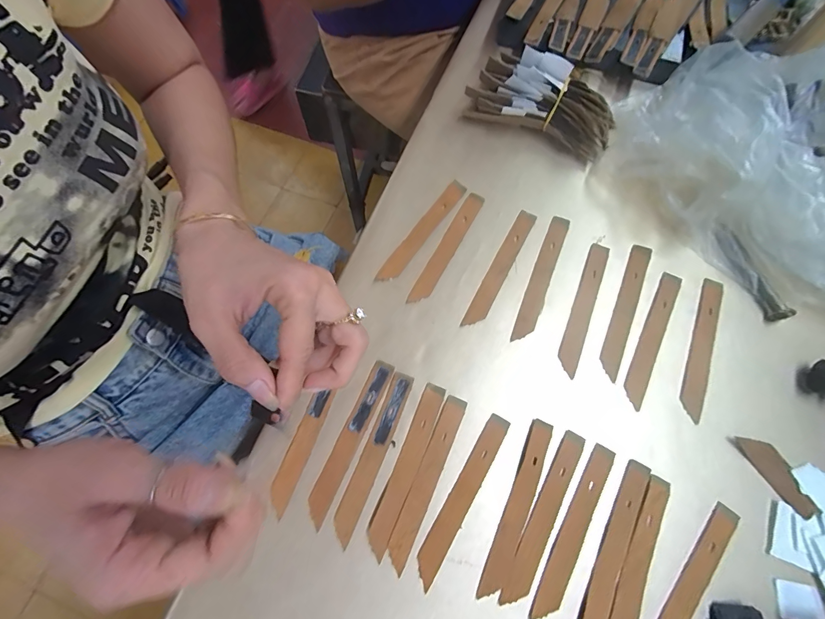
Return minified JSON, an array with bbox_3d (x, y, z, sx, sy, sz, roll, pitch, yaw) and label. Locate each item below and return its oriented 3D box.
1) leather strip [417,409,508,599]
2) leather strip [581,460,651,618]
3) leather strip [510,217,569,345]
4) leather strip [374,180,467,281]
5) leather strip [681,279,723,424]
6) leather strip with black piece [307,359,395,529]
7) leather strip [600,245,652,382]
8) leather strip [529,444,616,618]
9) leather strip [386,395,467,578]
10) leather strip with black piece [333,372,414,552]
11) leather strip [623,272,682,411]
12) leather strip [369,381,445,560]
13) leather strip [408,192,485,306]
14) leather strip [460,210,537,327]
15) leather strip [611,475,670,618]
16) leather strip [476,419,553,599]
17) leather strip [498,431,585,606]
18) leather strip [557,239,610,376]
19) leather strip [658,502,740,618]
[{"bbox_3d":[0.037,0.137,0.276,0.017,0.004,0.125,30,74,10],"label":"leather strip"},{"bbox_3d":[0.143,0.169,0.264,0.016,0.004,0.124,26,73,9],"label":"leather strip"},{"bbox_3d":[0.115,-0.030,0.332,0.016,0.004,0.125,21,72,7],"label":"leather strip"},{"bbox_3d":[0.009,-0.073,0.348,0.018,0.004,0.124,34,74,11],"label":"leather strip"},{"bbox_3d":[0.242,0.030,0.312,0.018,0.006,0.124,21,74,8],"label":"leather strip"},{"bbox_3d":[-0.048,0.098,0.288,0.017,0.004,0.123,24,73,8],"label":"leather strip with black piece"},{"bbox_3d":[0.184,0.000,0.325,0.017,0.007,0.125,23,73,8],"label":"leather strip"},{"bbox_3d":[0.116,0.157,0.267,0.017,0.004,0.123,29,73,9],"label":"leather strip"},{"bbox_3d":[0.011,0.125,0.279,0.017,0.007,0.124,22,72,10],"label":"leather strip"},{"bbox_3d":[-0.030,0.109,0.284,0.017,0.004,0.125,22,72,7],"label":"leather strip with black piece"},{"bbox_3d":[0.201,0.023,0.316,0.018,0.005,0.122,24,74,12],"label":"leather strip"},{"bbox_3d":[-0.005,0.117,0.281,0.016,0.005,0.124,22,72,7],"label":"leather strip"},{"bbox_3d":[0.033,-0.057,0.345,0.016,0.004,0.124,28,73,9],"label":"leather strip"},{"bbox_3d":[0.079,-0.038,0.336,0.017,0.004,0.123,28,73,9],"label":"leather strip"},{"bbox_3d":[0.158,0.179,0.259,0.018,0.004,0.122,25,73,8],"label":"leather strip"},{"bbox_3d":[0.078,0.142,0.273,0.017,0.004,0.123,23,73,7],"label":"leather strip"},{"bbox_3d":[0.096,0.148,0.271,0.017,0.004,0.123,27,73,9],"label":"leather strip"},{"bbox_3d":[0.148,-0.003,0.325,0.016,0.004,0.124,22,72,7],"label":"leather strip"},{"bbox_3d":[0.191,0.192,0.257,0.018,0.004,0.125,37,75,12],"label":"leather strip"}]

